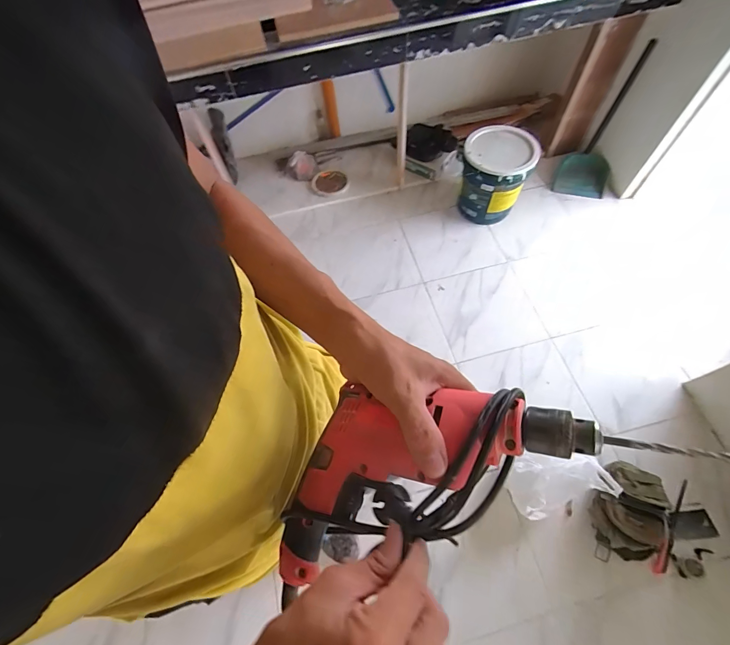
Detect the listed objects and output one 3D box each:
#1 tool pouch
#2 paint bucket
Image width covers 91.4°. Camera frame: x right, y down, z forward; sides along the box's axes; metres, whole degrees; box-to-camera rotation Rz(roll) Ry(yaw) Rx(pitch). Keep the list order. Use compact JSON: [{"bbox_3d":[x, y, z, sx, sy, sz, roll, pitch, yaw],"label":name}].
[{"bbox_3d":[0.771,0.551,1.049,0.187,0.114,0.250,2,61,4],"label":"tool pouch"},{"bbox_3d":[0.576,-0.664,1.613,0.283,0.316,0.295,-1,61,2],"label":"paint bucket"}]

